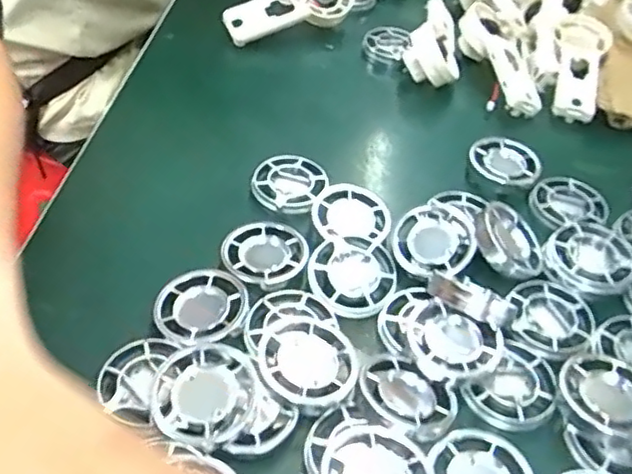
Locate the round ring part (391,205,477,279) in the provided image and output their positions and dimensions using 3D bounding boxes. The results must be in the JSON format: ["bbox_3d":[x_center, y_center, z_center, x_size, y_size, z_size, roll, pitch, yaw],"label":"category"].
[{"bbox_3d":[0.056,0.001,0.306,0.037,0.007,0.040,4,46,-4],"label":"round ring part"}]

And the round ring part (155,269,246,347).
[{"bbox_3d":[-0.049,0.028,0.273,0.038,0.004,0.036,4,46,-4],"label":"round ring part"}]

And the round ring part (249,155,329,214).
[{"bbox_3d":[-0.014,-0.028,0.337,0.039,0.009,0.035,5,46,-2],"label":"round ring part"}]

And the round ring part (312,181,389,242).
[{"bbox_3d":[0.018,-0.011,0.323,0.038,0.011,0.037,4,46,-4],"label":"round ring part"}]

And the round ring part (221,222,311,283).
[{"bbox_3d":[-0.024,0.007,0.299,0.040,0.005,0.035,3,46,-4],"label":"round ring part"}]

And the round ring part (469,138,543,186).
[{"bbox_3d":[0.106,-0.042,0.364,0.038,0.008,0.035,9,46,1],"label":"round ring part"}]

